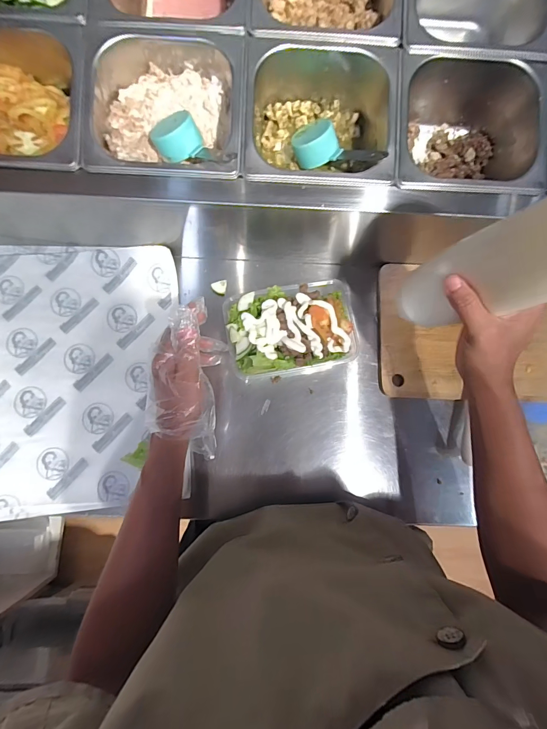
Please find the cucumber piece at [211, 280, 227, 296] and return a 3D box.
[{"bbox_3d":[-0.081,-0.115,0.531,0.023,0.008,0.021,-4,82,-3],"label":"cucumber piece"}]

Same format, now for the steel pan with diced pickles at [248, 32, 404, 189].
[{"bbox_3d":[0.055,-0.283,0.431,0.172,0.089,0.155,2,81,-2],"label":"steel pan with diced pickles"}]

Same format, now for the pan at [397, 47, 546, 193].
[{"bbox_3d":[0.228,-0.283,0.441,0.173,0.102,0.170,3,81,-2],"label":"pan"}]

